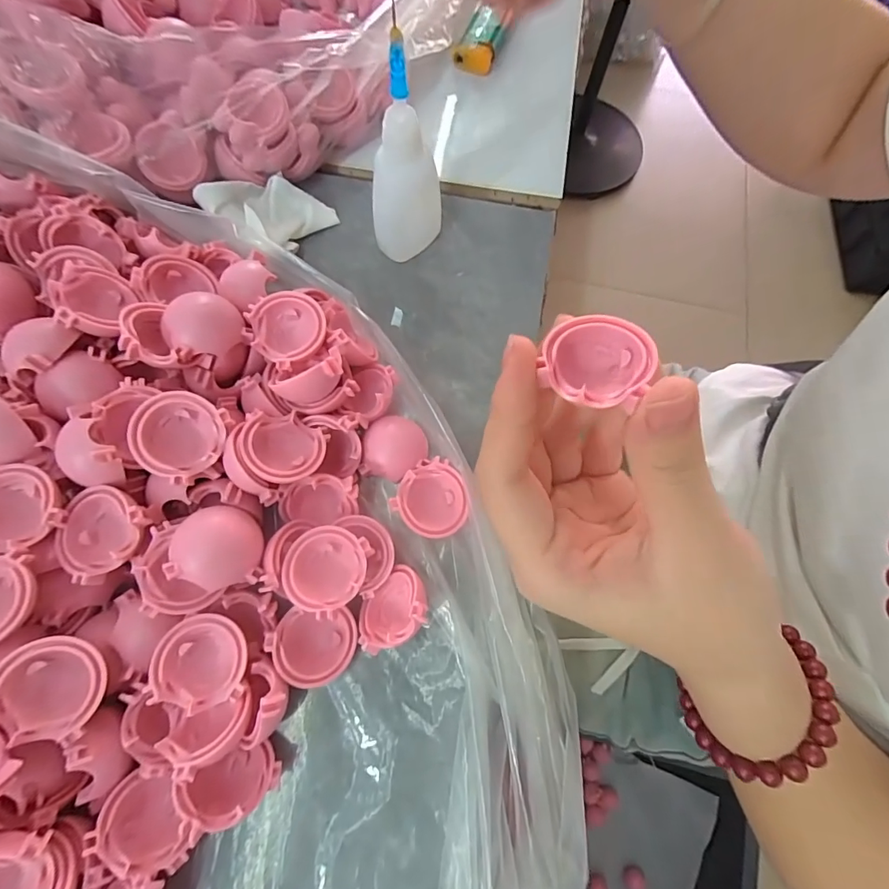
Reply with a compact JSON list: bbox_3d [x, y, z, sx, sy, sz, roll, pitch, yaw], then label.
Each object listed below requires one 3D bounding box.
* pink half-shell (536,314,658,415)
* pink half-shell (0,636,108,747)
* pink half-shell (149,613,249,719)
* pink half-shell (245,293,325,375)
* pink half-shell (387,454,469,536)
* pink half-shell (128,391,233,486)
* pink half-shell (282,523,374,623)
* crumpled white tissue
[{"bbox_3d":[0.042,-0.024,0.125,0.028,0.014,0.027,1,71,-2],"label":"pink half-shell"},{"bbox_3d":[-0.122,0.075,0.138,0.030,0.011,0.028,7,84,-20],"label":"pink half-shell"},{"bbox_3d":[-0.082,0.074,0.153,0.029,0.013,0.028,-6,71,-4],"label":"pink half-shell"},{"bbox_3d":[-0.062,-0.046,0.180,0.028,0.012,0.030,1,71,-2],"label":"pink half-shell"},{"bbox_3d":[-0.004,0.022,0.178,0.028,0.011,0.029,1,71,-2],"label":"pink half-shell"},{"bbox_3d":[-0.094,-0.004,0.160,0.029,0.012,0.029,35,80,-17],"label":"pink half-shell"},{"bbox_3d":[-0.043,0.045,0.163,0.028,0.011,0.029,1,71,-2],"label":"pink half-shell"},{"bbox_3d":[-0.087,-0.118,0.222,0.039,0.023,0.050,41,74,11],"label":"crumpled white tissue"}]

